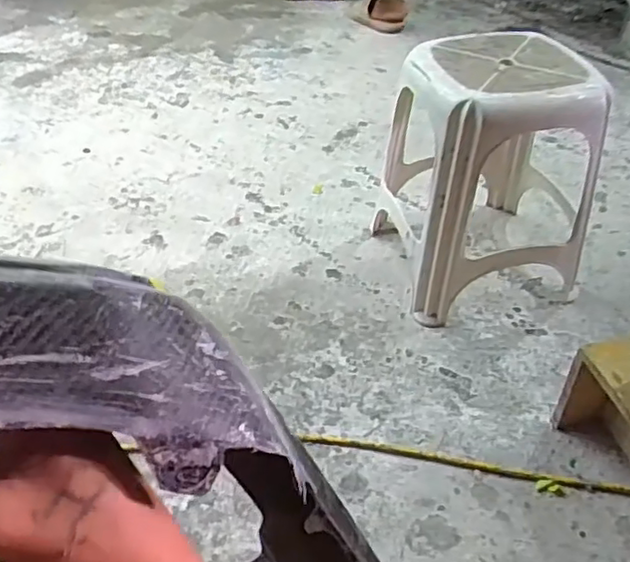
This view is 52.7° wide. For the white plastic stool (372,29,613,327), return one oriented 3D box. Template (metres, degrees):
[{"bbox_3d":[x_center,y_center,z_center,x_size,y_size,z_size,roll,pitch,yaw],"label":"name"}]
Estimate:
[{"bbox_3d":[0.324,-0.207,1.276,0.334,0.468,0.353,-12,43,-12],"label":"white plastic stool"}]

